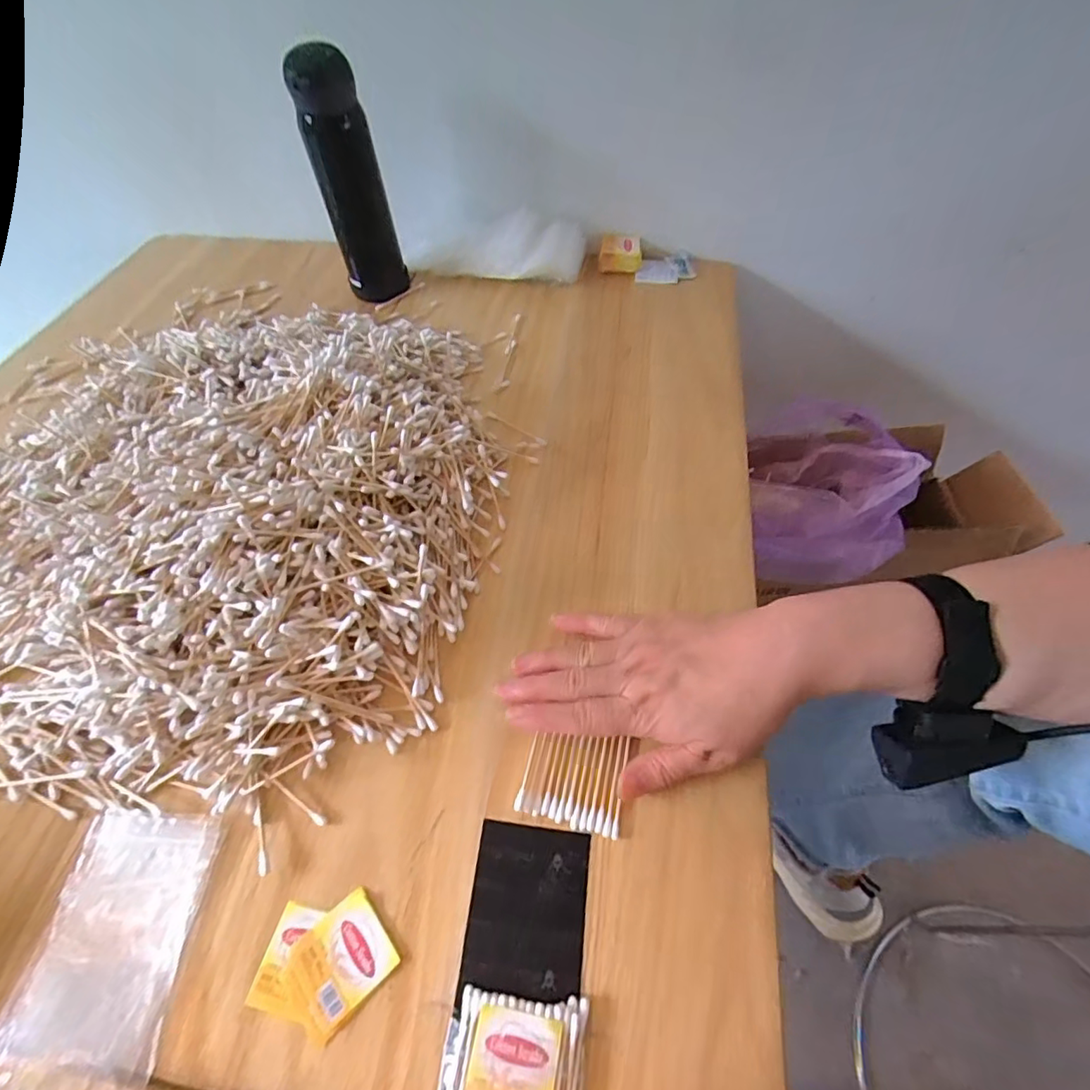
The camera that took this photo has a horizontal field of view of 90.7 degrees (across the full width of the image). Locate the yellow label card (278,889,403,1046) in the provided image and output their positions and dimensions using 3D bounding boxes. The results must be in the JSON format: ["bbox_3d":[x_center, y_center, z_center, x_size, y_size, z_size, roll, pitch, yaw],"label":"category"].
[{"bbox_3d":[-0.103,0.209,0.272,0.049,0.004,0.043,-38,61,-24],"label":"yellow label card"}]

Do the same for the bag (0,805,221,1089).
[{"bbox_3d":[-0.221,0.204,0.272,0.073,0.009,0.123,-3,54,0],"label":"bag"}]

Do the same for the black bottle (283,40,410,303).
[{"bbox_3d":[-0.195,-0.364,0.543,0.065,0.211,0.055,-16,55,-10],"label":"black bottle"}]

